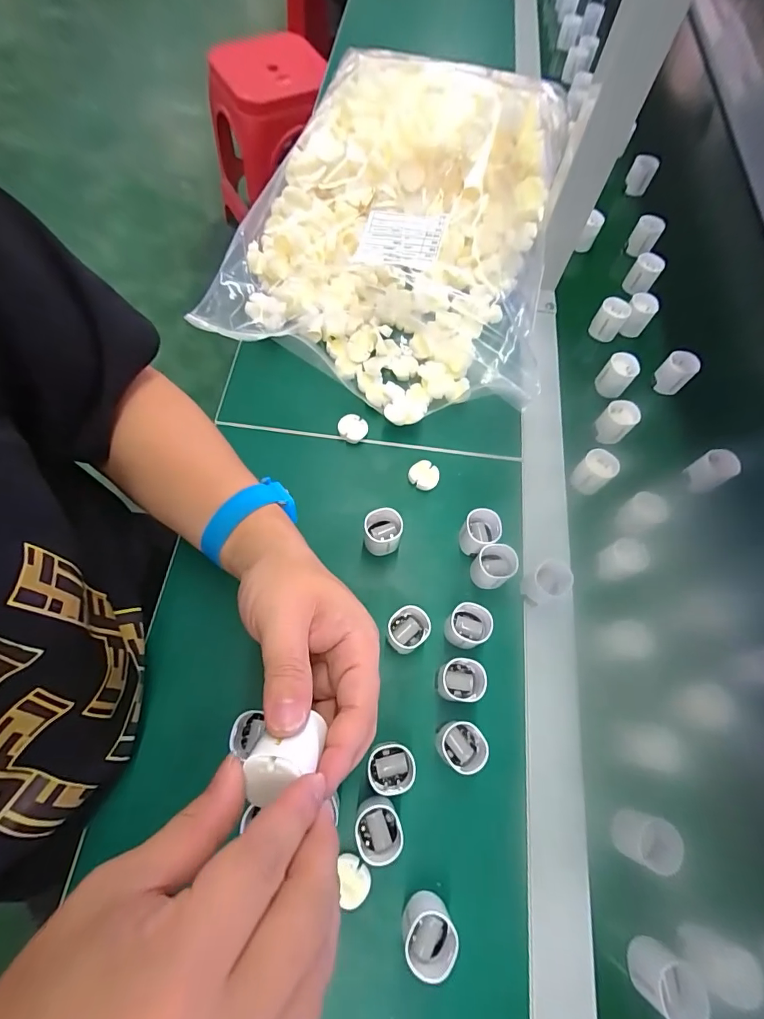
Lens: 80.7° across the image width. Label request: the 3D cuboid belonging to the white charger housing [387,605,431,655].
[{"bbox_3d":[0.020,0.093,0.347,0.034,0.033,0.028,-24,66,-8],"label":"white charger housing"}]

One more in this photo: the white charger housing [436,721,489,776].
[{"bbox_3d":[0.056,0.166,0.315,0.035,0.029,0.029,36,72,18],"label":"white charger housing"}]

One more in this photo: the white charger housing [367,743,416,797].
[{"bbox_3d":[0.007,0.177,0.308,0.032,0.033,0.030,1,65,4],"label":"white charger housing"}]

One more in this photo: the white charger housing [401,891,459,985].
[{"bbox_3d":[0.029,0.255,0.272,0.030,0.035,0.030,-1,65,2],"label":"white charger housing"}]

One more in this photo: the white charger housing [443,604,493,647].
[{"bbox_3d":[0.067,0.091,0.348,0.032,0.037,0.027,7,65,6],"label":"white charger housing"}]

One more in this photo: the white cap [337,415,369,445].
[{"bbox_3d":[-0.027,-0.077,0.427,0.028,0.011,0.026,-1,65,2],"label":"white cap"}]

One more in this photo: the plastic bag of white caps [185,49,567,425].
[{"bbox_3d":[0.031,-0.285,0.462,0.285,0.122,0.377,18,67,11],"label":"plastic bag of white caps"}]

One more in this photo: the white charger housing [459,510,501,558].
[{"bbox_3d":[0.082,0.021,0.378,0.030,0.034,0.032,-1,65,2],"label":"white charger housing"}]

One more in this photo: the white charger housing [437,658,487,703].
[{"bbox_3d":[0.059,0.125,0.331,0.034,0.030,0.029,5,65,5],"label":"white charger housing"}]

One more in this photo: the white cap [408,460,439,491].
[{"bbox_3d":[0.038,-0.031,0.410,0.026,0.010,0.025,-1,65,2],"label":"white cap"}]

